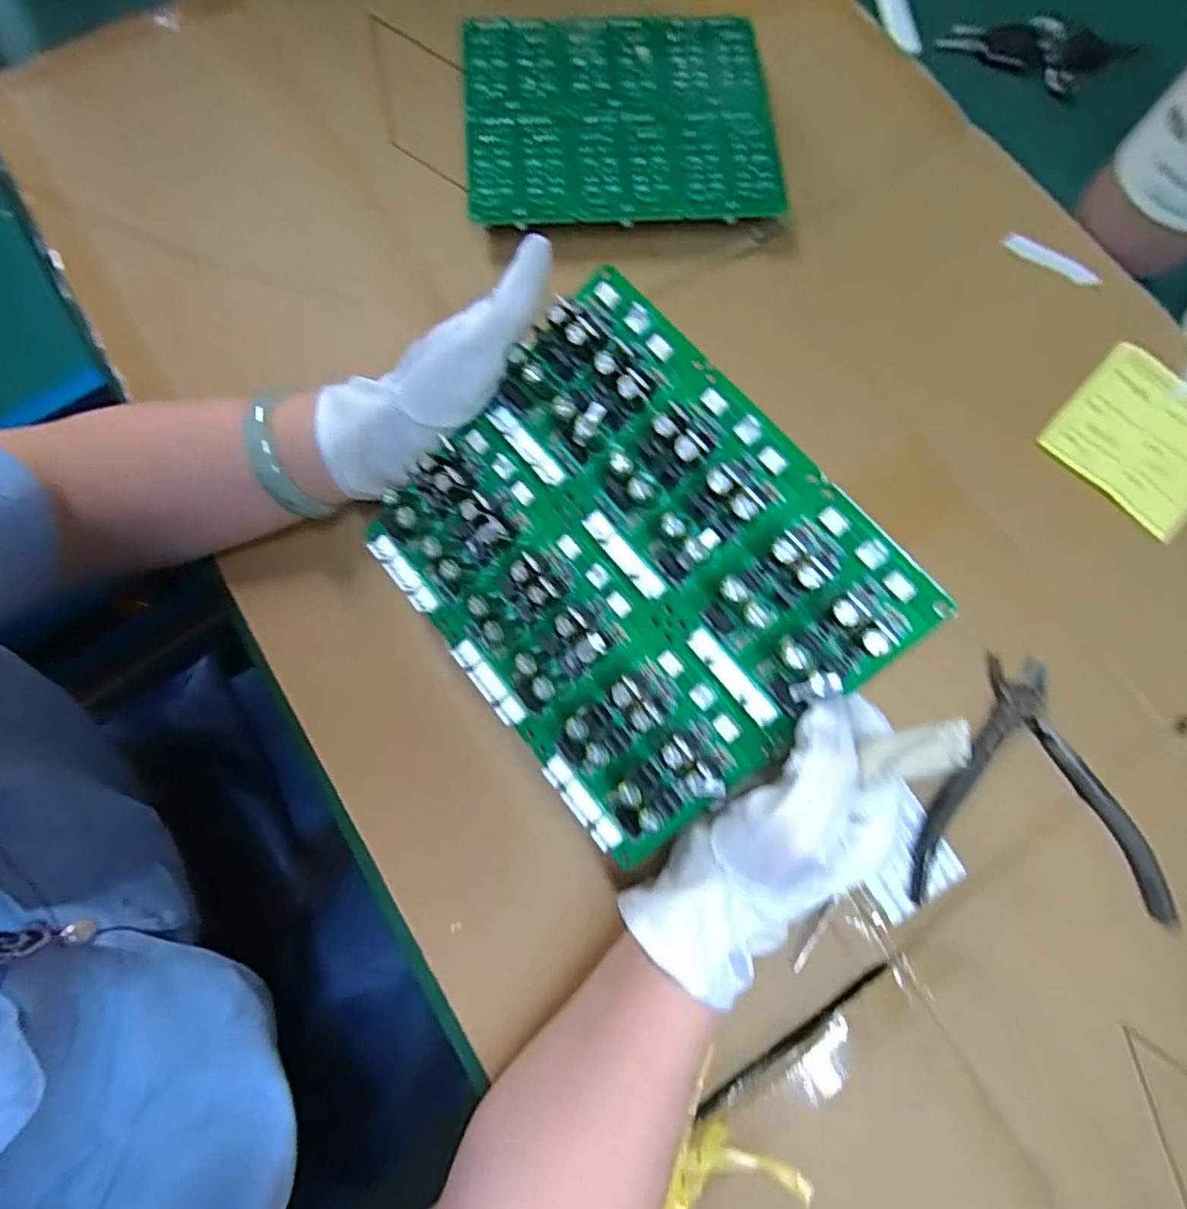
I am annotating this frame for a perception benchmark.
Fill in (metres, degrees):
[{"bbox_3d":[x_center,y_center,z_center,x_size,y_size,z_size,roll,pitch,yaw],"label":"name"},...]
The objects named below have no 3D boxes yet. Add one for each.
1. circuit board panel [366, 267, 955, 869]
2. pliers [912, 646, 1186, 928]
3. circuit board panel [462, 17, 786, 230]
[{"bbox_3d":[0.010,-0.016,0.262,0.171,0.024,0.202,-43,79,13],"label":"circuit board panel"},{"bbox_3d":[0.240,0.098,0.334,0.132,0.016,0.134,3,76,0],"label":"pliers"},{"bbox_3d":[0.017,-0.337,0.417,0.208,0.025,0.166,-7,76,-2],"label":"circuit board panel"}]

